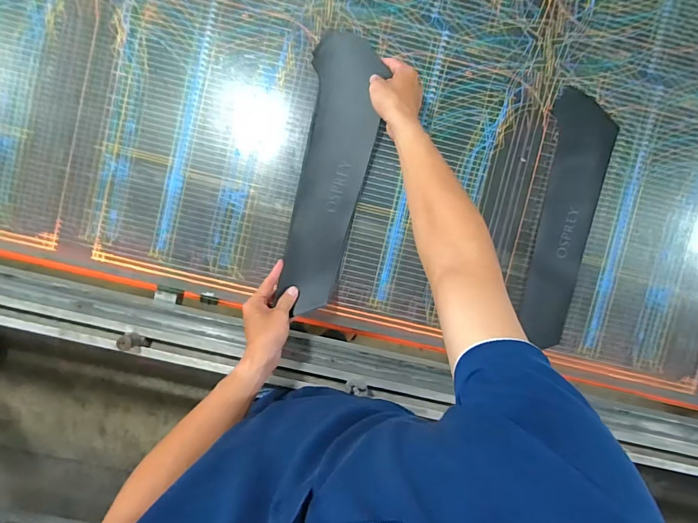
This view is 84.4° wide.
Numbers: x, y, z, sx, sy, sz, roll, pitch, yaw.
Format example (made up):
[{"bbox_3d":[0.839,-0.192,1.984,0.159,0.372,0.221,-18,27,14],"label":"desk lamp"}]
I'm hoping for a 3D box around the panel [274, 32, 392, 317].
[{"bbox_3d":[-0.030,-0.151,0.658,0.115,0.042,0.430,11,96,-2],"label":"panel"}]

